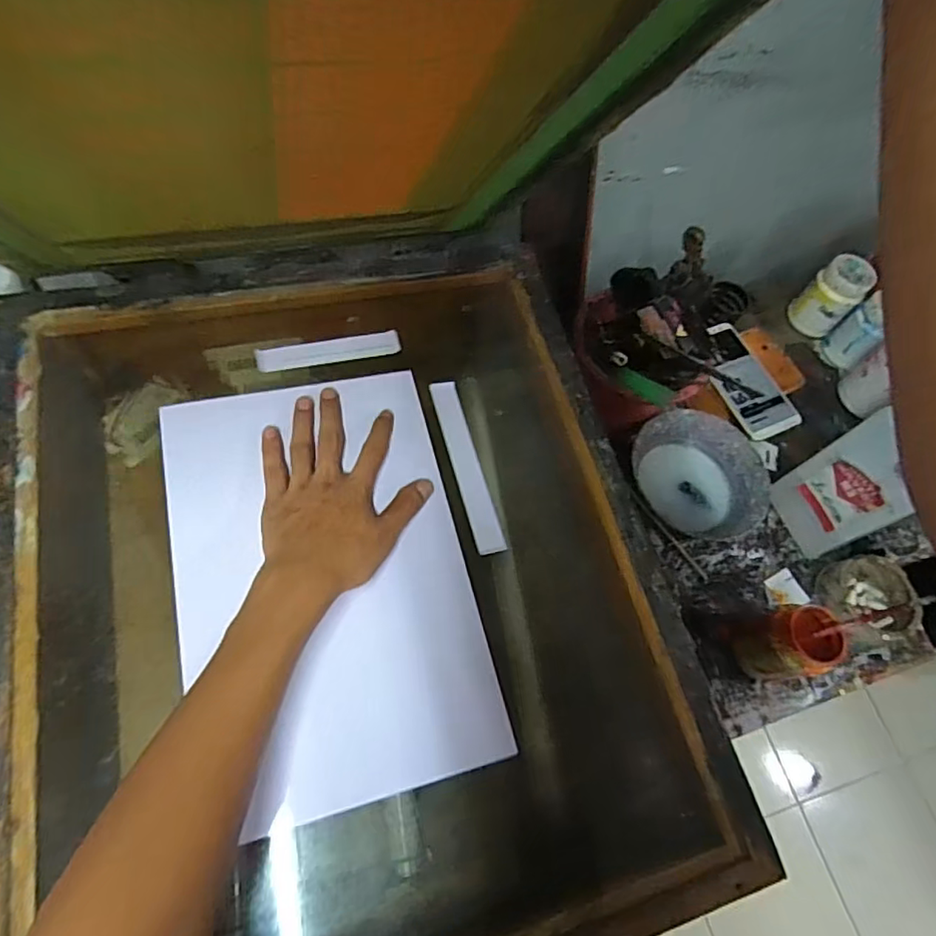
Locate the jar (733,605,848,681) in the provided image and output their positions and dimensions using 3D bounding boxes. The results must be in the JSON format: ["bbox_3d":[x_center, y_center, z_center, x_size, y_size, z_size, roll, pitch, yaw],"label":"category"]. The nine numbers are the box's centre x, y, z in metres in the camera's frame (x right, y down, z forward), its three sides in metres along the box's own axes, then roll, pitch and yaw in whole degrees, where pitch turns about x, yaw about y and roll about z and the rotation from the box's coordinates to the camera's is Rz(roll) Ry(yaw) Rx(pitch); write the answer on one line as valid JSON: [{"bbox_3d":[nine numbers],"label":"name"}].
[{"bbox_3d":[0.319,0.173,0.583,0.060,0.101,0.058,3,64,-7],"label":"jar"}]

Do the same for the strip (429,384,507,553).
[{"bbox_3d":[-0.001,-0.004,0.511,0.024,0.005,0.160,-13,70,-12],"label":"strip"}]

